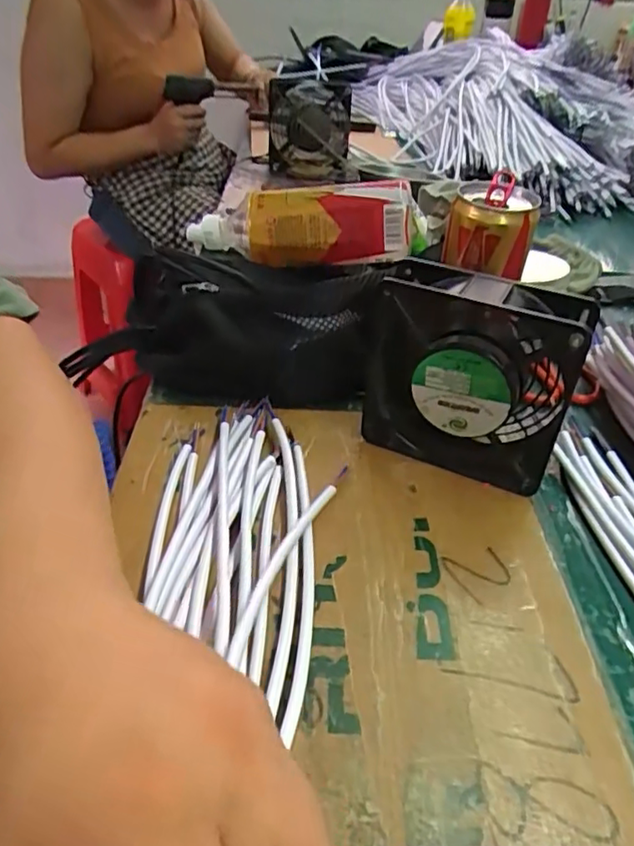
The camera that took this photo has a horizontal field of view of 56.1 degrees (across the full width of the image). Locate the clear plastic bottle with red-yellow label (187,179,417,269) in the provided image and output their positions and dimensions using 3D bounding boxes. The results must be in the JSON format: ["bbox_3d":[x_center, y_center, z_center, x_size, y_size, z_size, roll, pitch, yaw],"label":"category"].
[{"bbox_3d":[-0.018,-0.174,0.513,0.195,0.054,0.048,4,39,1],"label":"clear plastic bottle with red-yellow label"}]

